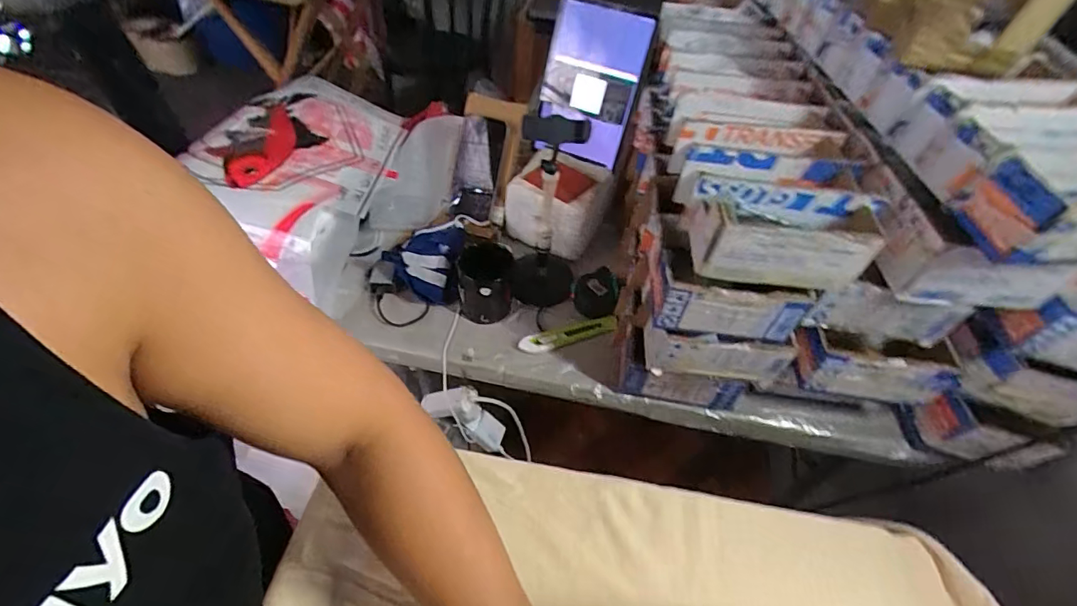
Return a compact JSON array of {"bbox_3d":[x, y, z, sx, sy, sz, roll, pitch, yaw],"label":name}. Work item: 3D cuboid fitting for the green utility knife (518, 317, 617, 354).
[{"bbox_3d":[0.045,0.046,0.725,0.148,0.010,0.031,-14,53,-17],"label":"green utility knife"}]

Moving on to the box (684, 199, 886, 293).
[{"bbox_3d":[0.236,-0.063,0.483,0.160,0.075,0.064,6,50,0],"label":"box"}]

